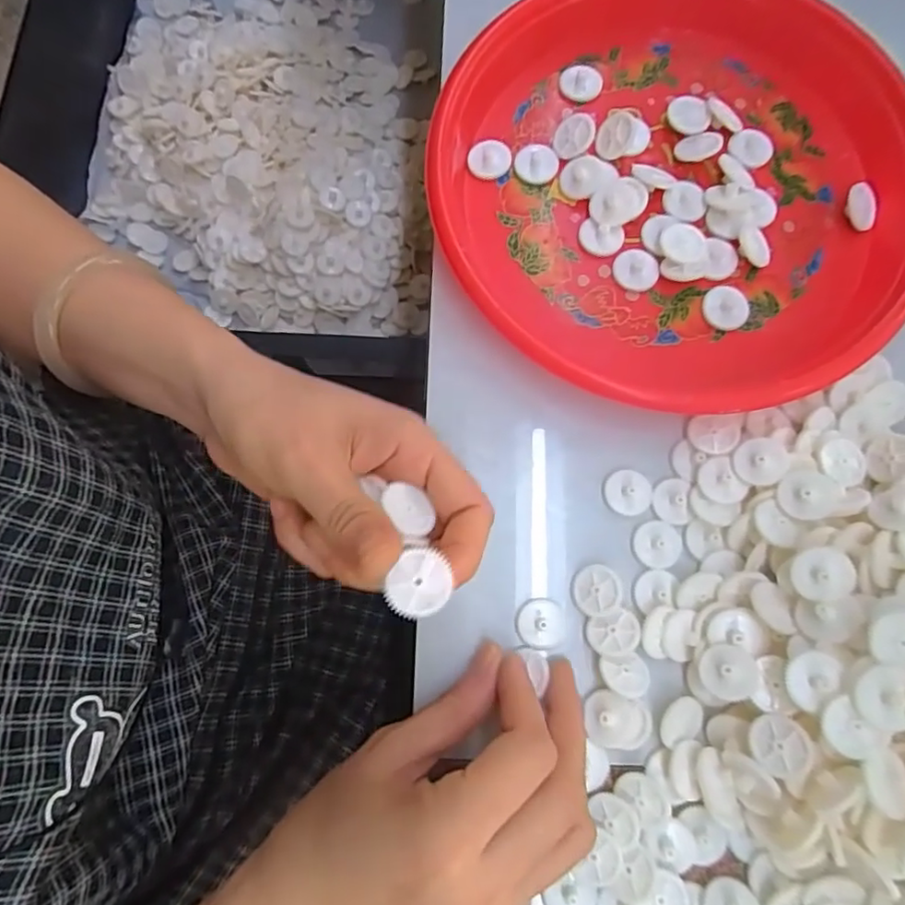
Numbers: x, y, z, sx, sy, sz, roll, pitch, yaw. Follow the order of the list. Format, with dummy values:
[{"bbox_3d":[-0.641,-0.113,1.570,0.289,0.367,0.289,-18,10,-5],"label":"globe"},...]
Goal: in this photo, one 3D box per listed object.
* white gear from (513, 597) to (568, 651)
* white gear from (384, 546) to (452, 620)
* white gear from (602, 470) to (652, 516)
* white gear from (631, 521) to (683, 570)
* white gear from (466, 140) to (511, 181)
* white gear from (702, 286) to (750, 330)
[{"bbox_3d":[0.039,0.075,0.255,0.022,0.004,0.021,0,79,0],"label":"white gear"},{"bbox_3d":[-0.010,0.043,0.185,0.018,0.004,0.021,28,80,5],"label":"white gear"},{"bbox_3d":[0.080,0.018,0.267,0.021,0.004,0.020,4,79,0],"label":"white gear"},{"bbox_3d":[0.093,0.042,0.262,0.021,0.004,0.021,-2,79,-1],"label":"white gear"},{"bbox_3d":[0.019,-0.152,0.301,0.022,0.005,0.021,8,79,1],"label":"white gear"},{"bbox_3d":[0.132,-0.070,0.281,0.021,0.006,0.020,0,79,0],"label":"white gear"}]

